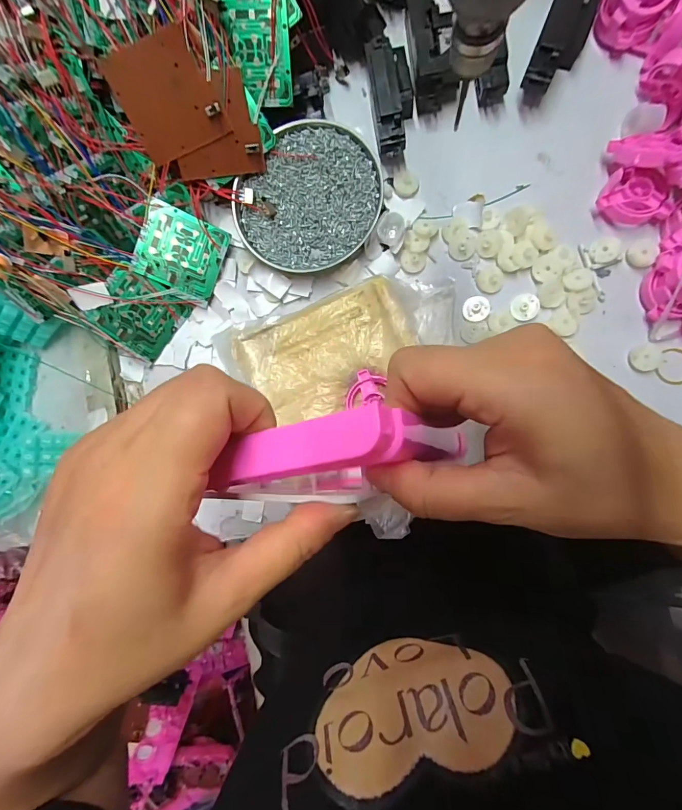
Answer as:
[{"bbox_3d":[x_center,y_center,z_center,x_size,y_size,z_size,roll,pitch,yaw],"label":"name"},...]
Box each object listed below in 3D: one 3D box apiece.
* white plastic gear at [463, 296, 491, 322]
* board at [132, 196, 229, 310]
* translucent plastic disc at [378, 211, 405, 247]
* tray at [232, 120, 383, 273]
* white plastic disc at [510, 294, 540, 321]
[{"bbox_3d":[0.121,-0.086,0.338,0.022,0.004,0.022,0,89,8],"label":"white plastic gear"},{"bbox_3d":[-0.149,-0.141,0.354,0.071,0.004,0.071,19,99,-18],"label":"board"},{"bbox_3d":[0.046,-0.161,0.344,0.023,0.014,0.026,5,90,8],"label":"translucent plastic disc"},{"bbox_3d":[-0.027,-0.186,0.351,0.123,0.020,0.130,0,89,8],"label":"tray"},{"bbox_3d":[0.162,-0.086,0.331,0.022,0.005,0.022,0,89,8],"label":"white plastic disc"}]

